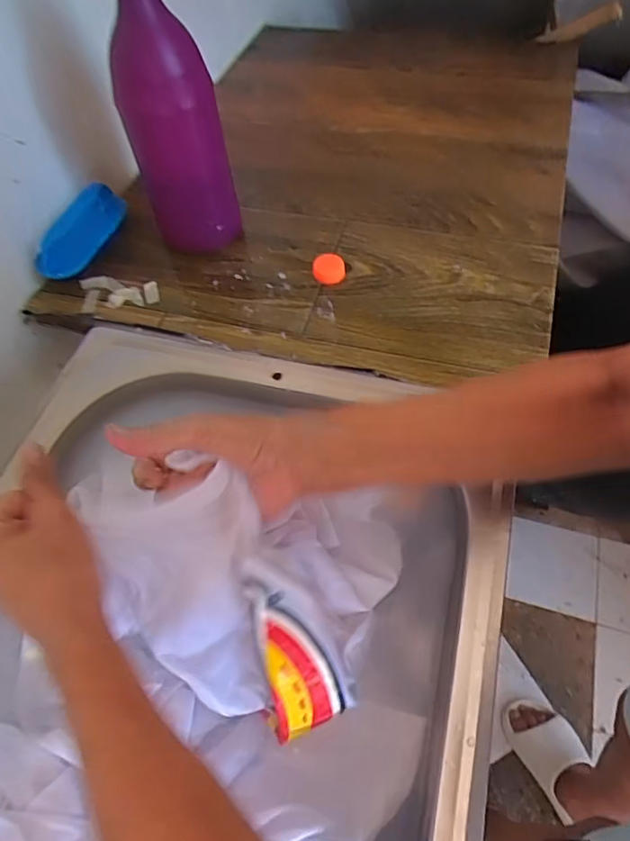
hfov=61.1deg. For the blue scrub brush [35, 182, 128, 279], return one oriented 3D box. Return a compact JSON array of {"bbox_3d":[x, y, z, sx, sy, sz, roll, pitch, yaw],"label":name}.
[{"bbox_3d":[-0.248,-0.197,0.562,0.029,0.048,0.123,-3,50,44],"label":"blue scrub brush"}]

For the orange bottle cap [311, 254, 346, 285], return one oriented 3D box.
[{"bbox_3d":[0.014,-0.153,0.537,0.032,0.016,0.029,-5,57,0],"label":"orange bottle cap"}]

